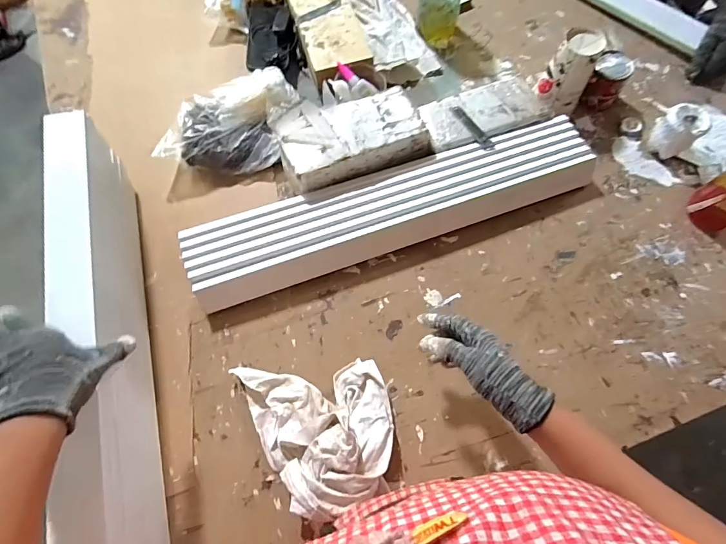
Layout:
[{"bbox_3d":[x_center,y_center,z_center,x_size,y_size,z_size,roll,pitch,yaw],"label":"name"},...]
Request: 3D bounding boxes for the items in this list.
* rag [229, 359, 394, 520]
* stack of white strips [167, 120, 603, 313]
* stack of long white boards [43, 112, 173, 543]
[{"bbox_3d":[-0.059,0.203,0.501,0.190,0.079,0.175,-6,69,-2],"label":"rag"},{"bbox_3d":[0.054,-0.102,0.632,0.642,0.050,0.125,-20,70,-7],"label":"stack of white strips"},{"bbox_3d":[-0.308,0.108,0.491,0.054,0.169,0.643,-16,68,-5],"label":"stack of long white boards"}]

